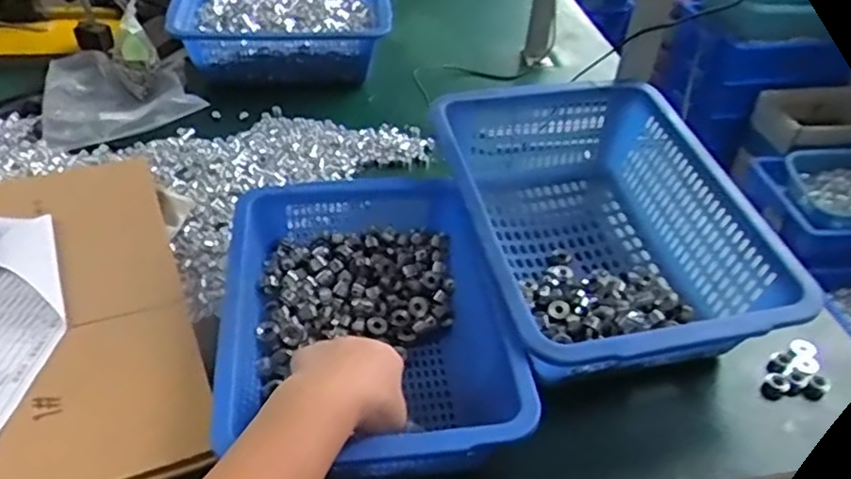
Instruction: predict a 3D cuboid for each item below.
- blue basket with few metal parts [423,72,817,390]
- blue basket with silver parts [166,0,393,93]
[{"bbox_3d":[0.166,-0.009,0.690,0.266,0.126,0.363,-6,42,-12],"label":"blue basket with few metal parts"},{"bbox_3d":[-0.216,-0.324,1.055,0.300,0.122,0.246,-1,42,-7],"label":"blue basket with silver parts"}]

